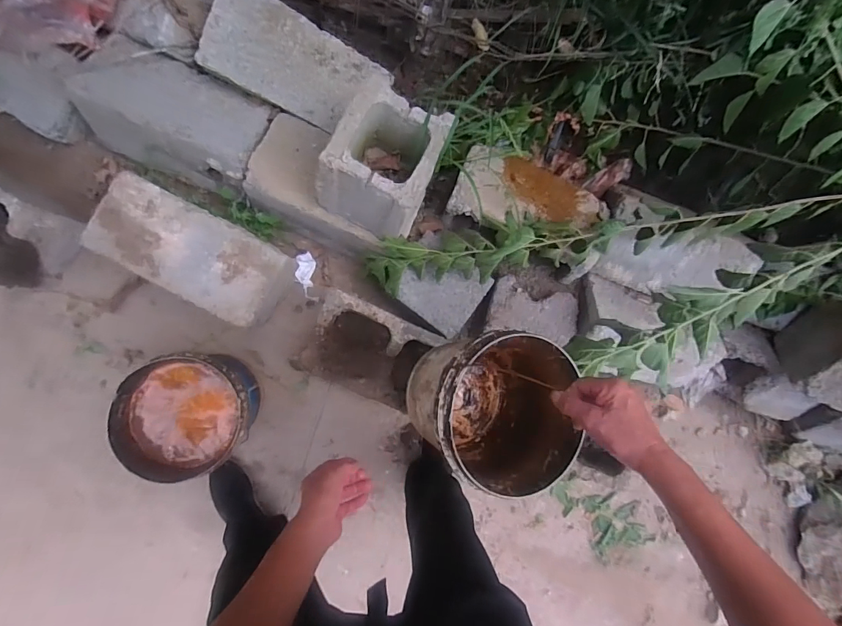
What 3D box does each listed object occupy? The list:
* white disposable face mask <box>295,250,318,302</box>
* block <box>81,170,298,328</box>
[{"bbox_3d":[-0.304,-0.098,1.106,0.053,0.014,0.134,-4,106,-7],"label":"white disposable face mask"},{"bbox_3d":[-0.512,-0.132,0.973,0.380,0.184,0.191,27,85,-7],"label":"block"}]

